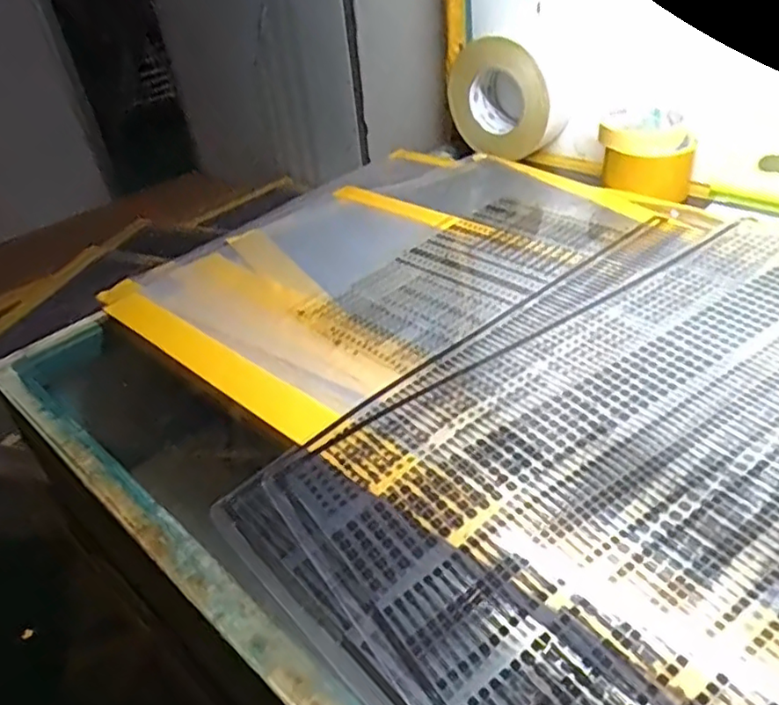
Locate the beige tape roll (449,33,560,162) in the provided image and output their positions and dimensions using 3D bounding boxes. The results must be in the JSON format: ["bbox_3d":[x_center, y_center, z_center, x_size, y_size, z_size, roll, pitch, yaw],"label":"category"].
[{"bbox_3d":[0.140,-0.301,0.747,0.068,0.122,0.136,-32,43,-29],"label":"beige tape roll"}]

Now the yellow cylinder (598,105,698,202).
[{"bbox_3d":[0.266,-0.210,0.651,0.093,0.060,0.082,11,40,22],"label":"yellow cylinder"}]

